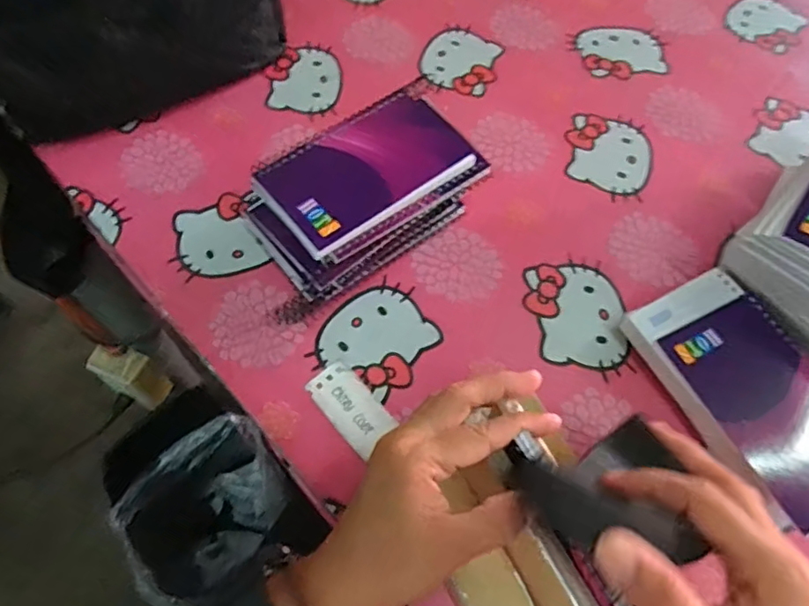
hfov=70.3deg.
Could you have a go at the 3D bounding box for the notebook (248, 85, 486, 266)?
[{"bbox_3d":[-0.022,-0.089,0.395,0.140,0.014,0.089,-35,68,-18],"label":"notebook"}]

